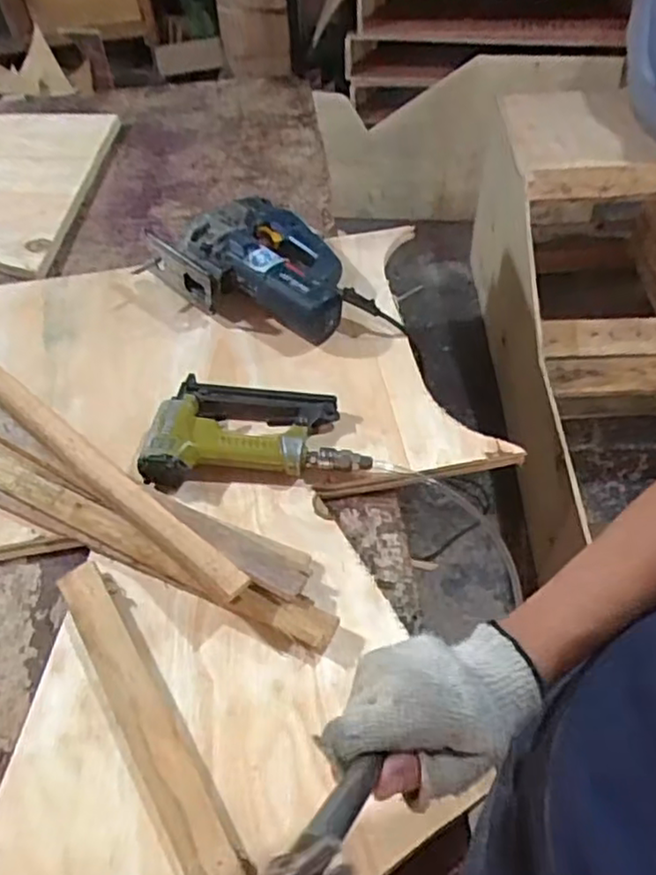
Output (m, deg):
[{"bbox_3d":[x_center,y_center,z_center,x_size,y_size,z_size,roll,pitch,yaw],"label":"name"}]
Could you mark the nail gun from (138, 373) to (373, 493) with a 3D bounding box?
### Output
[{"bbox_3d":[-0.082,-0.016,0.756,0.239,0.042,0.133,-4,53,-3],"label":"nail gun"}]

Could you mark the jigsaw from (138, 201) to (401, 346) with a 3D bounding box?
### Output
[{"bbox_3d":[-0.069,-0.205,0.887,0.194,0.079,0.303,-36,61,-24],"label":"jigsaw"}]

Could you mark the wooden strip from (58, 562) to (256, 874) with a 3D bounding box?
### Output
[{"bbox_3d":[-0.139,0.263,0.554,0.051,0.020,0.380,-28,57,-20],"label":"wooden strip"}]

